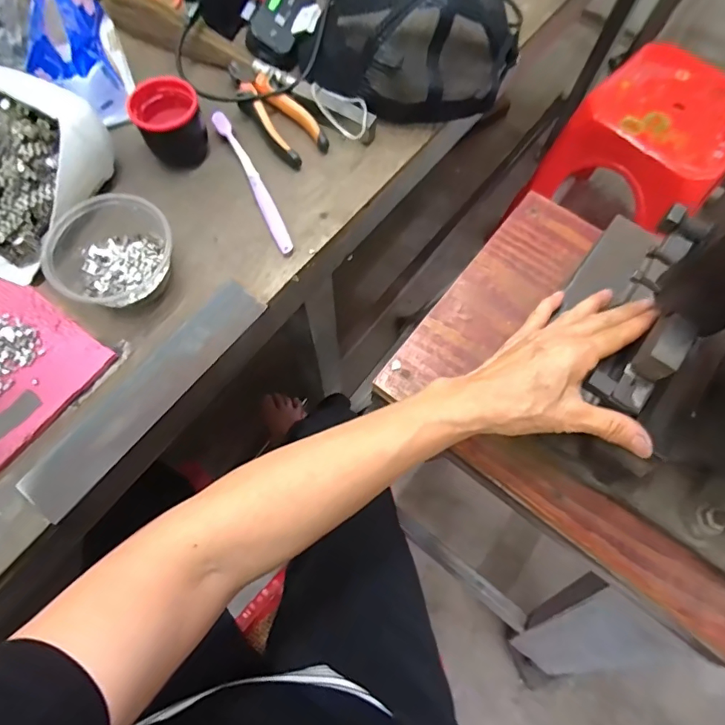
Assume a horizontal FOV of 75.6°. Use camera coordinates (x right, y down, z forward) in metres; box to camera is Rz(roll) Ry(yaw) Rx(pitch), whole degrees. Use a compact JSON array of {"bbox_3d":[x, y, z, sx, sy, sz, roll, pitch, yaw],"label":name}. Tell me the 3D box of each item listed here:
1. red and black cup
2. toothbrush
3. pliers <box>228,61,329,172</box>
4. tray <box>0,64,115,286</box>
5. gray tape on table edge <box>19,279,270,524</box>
[{"bbox_3d":[-0.195,-0.245,0.478,0.063,0.062,0.058,-9,70,-4],"label":"red and black cup"},{"bbox_3d":[-0.111,-0.186,0.480,0.018,0.022,0.173,-26,72,-10],"label":"toothbrush"},{"bbox_3d":[-0.097,-0.279,0.513,0.053,0.023,0.147,-34,74,-12],"label":"pliers"},{"bbox_3d":[-0.341,-0.179,0.434,0.157,0.078,0.169,19,71,6],"label":"tray"},{"bbox_3d":[-0.187,0.024,0.411,0.051,0.007,0.246,36,74,17],"label":"gray tape on table edge"}]

